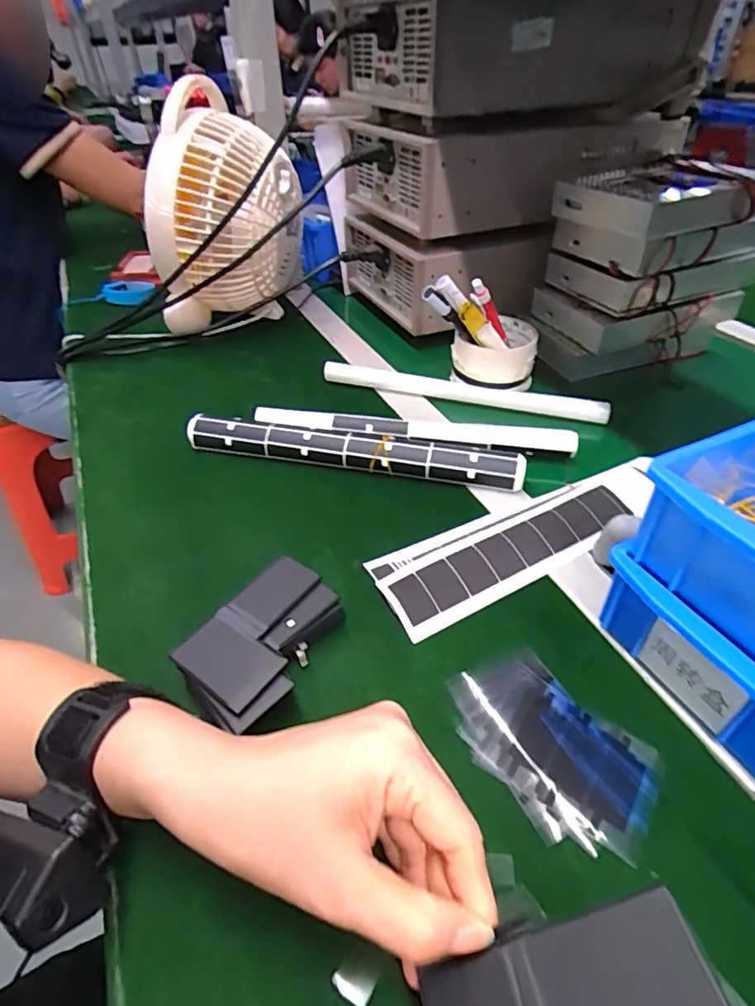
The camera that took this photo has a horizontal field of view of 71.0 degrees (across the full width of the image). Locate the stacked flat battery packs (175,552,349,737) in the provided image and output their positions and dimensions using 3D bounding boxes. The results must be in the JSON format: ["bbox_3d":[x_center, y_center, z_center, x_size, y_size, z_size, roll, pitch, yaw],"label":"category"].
[{"bbox_3d":[-0.066,0.087,0.317,0.062,0.034,0.100,24,48,26],"label":"stacked flat battery packs"}]

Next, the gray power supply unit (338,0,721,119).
[{"bbox_3d":[0.154,-0.486,0.564,0.334,0.094,0.213,-19,45,-18],"label":"gray power supply unit"}]

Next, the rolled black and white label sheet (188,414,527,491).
[{"bbox_3d":[-0.024,-0.046,0.463,0.292,0.030,0.028,8,43,11],"label":"rolled black and white label sheet"}]

